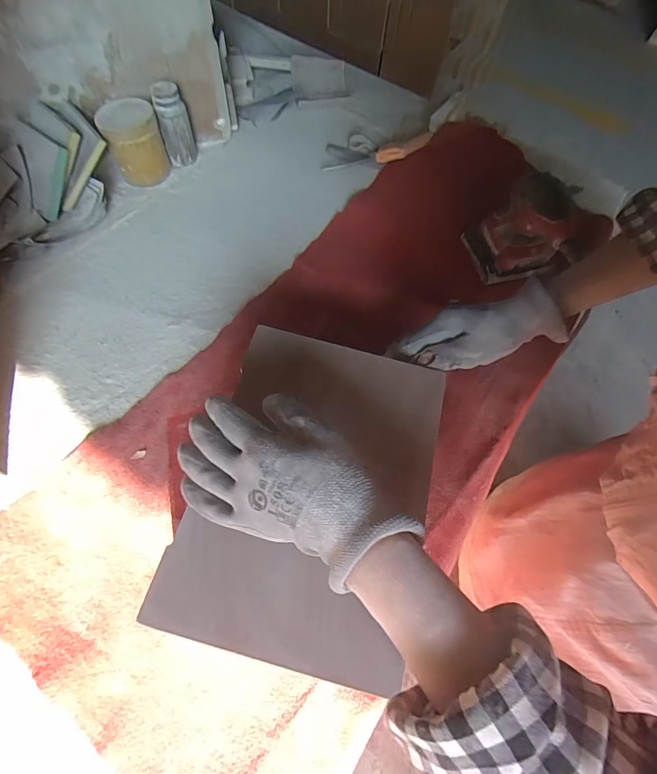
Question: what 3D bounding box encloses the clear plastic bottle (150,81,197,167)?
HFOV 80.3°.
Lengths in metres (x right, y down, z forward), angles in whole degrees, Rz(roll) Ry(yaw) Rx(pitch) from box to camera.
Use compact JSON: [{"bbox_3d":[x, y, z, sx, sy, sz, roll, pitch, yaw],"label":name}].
[{"bbox_3d":[-0.246,-0.420,0.630,0.050,0.112,0.046,-16,66,-11],"label":"clear plastic bottle"}]

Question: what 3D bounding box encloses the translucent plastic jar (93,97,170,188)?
[{"bbox_3d":[-0.306,-0.389,0.615,0.081,0.091,0.091,-23,68,-14],"label":"translucent plastic jar"}]

